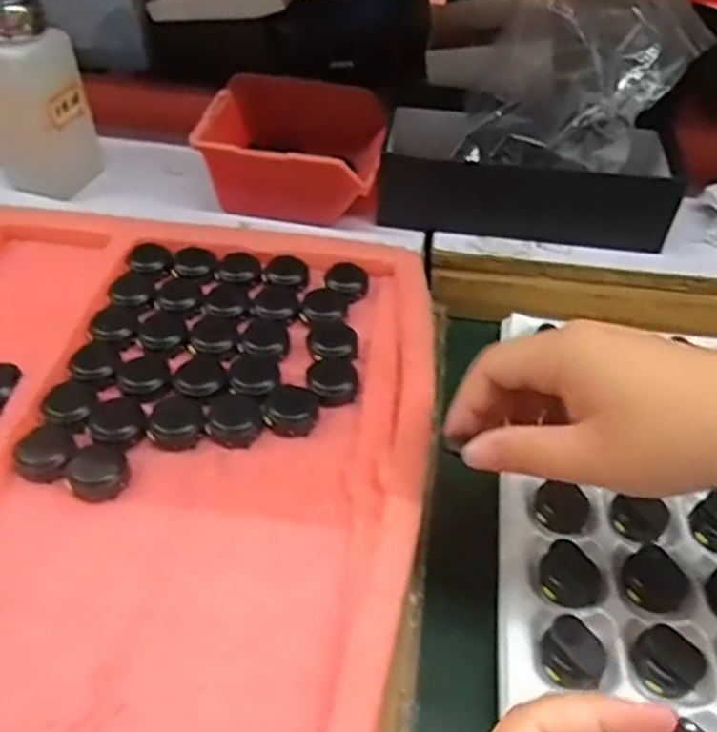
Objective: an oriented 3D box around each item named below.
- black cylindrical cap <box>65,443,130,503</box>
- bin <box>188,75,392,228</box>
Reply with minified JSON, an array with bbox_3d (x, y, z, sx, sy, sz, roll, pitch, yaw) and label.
[{"bbox_3d":[-0.131,0.053,0.353,0.028,0.013,0.030,0,45,0],"label":"black cylindrical cap"},{"bbox_3d":[-0.046,-0.155,0.519,0.121,0.076,0.102,6,46,6],"label":"bin"}]

